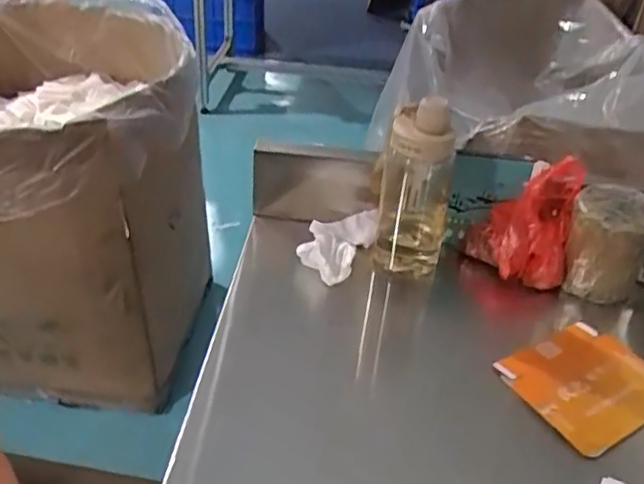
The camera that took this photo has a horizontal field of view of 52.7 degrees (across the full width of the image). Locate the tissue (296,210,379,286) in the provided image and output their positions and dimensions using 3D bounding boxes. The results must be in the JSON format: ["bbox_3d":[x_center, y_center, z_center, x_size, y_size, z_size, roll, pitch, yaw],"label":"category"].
[{"bbox_3d":[0.020,0.001,0.792,0.071,0.033,0.106,24,41,25],"label":"tissue"}]

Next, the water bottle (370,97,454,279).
[{"bbox_3d":[0.107,-0.062,0.751,0.080,0.213,0.076,11,37,10],"label":"water bottle"}]

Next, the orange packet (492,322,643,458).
[{"bbox_3d":[0.269,0.140,0.662,0.141,0.019,0.131,-18,42,-26],"label":"orange packet"}]

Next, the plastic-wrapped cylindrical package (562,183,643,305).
[{"bbox_3d":[0.331,0.007,0.757,0.092,0.129,0.086,2,37,-2],"label":"plastic-wrapped cylindrical package"}]

